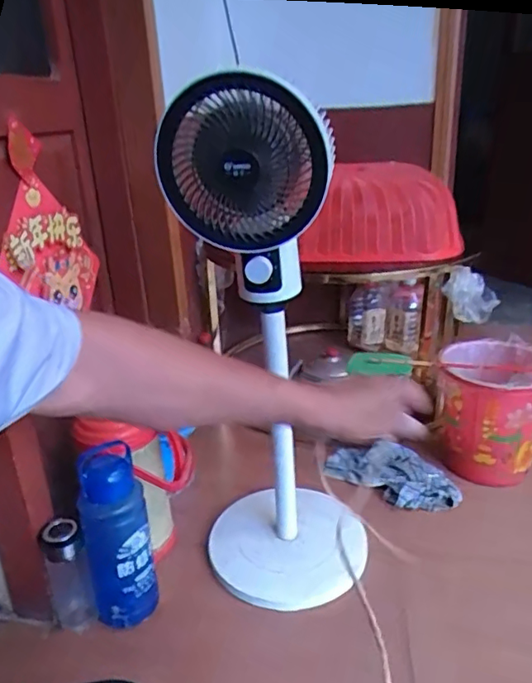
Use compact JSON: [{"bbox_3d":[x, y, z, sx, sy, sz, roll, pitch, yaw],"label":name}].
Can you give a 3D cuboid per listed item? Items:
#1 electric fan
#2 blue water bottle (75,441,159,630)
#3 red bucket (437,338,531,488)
[{"bbox_3d":[0.019,0.037,0.898,0.286,0.812,0.291,-2,23,2],"label":"electric fan"},{"bbox_3d":[-0.241,0.327,0.897,0.103,0.316,0.075,-12,25,-20],"label":"blue water bottle"},{"bbox_3d":[0.518,0.152,1.263,0.230,0.231,0.235,4,24,16],"label":"red bucket"}]

